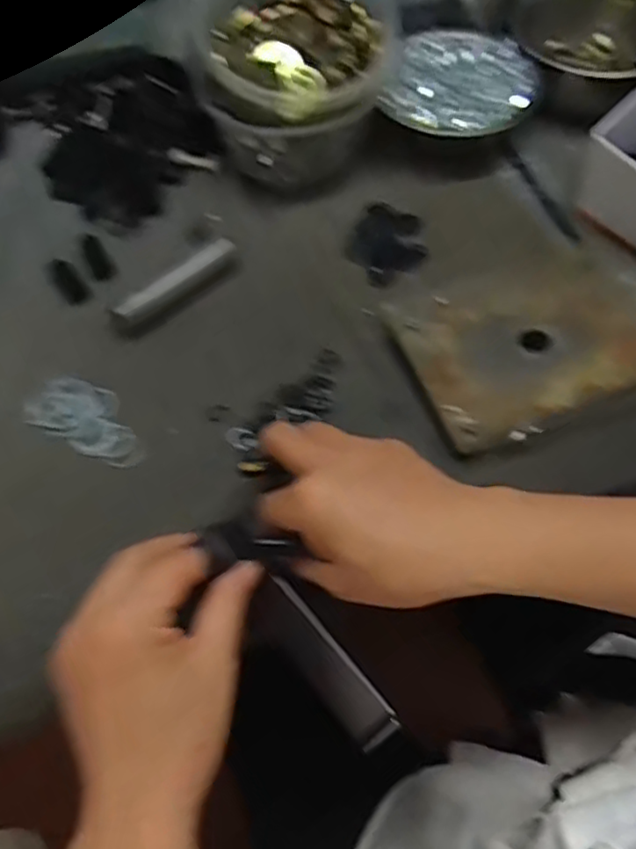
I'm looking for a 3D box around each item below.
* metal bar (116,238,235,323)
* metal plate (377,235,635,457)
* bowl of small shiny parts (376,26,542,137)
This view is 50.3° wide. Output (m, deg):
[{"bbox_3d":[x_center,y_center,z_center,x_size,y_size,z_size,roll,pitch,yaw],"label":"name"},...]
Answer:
[{"bbox_3d":[-0.095,-0.096,0.463,0.018,0.017,0.094,38,68,19],"label":"metal bar"},{"bbox_3d":[0.139,-0.060,0.433,0.167,0.012,0.128,-18,63,-10],"label":"metal plate"},{"bbox_3d":[0.114,-0.257,0.530,0.107,0.049,0.107,16,63,9],"label":"bowl of small shiny parts"}]

